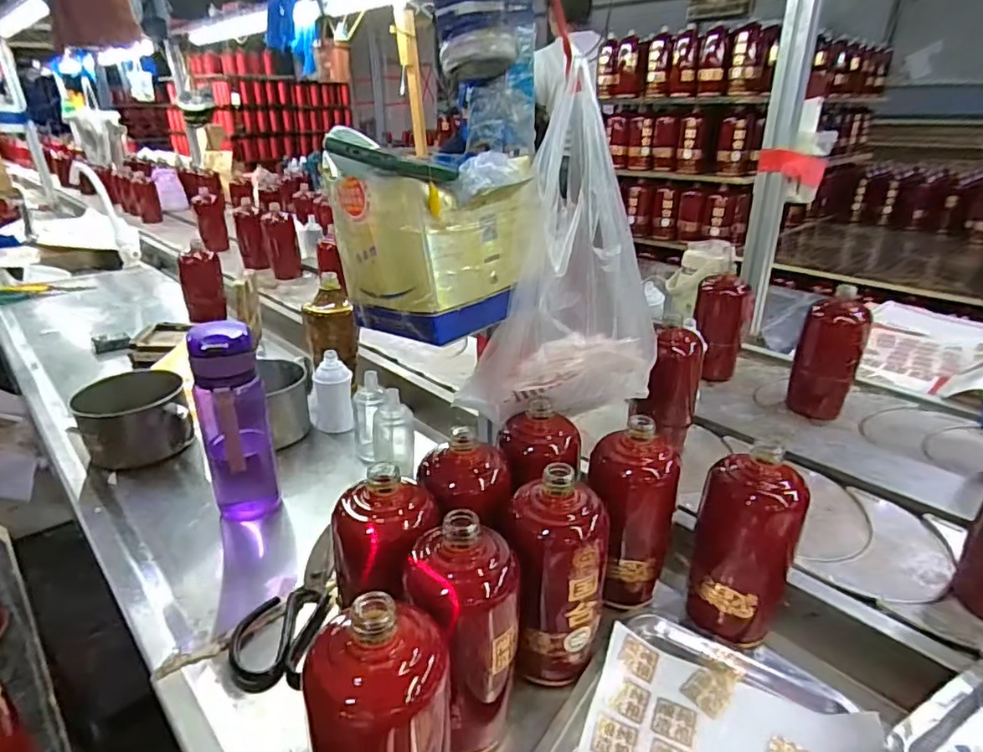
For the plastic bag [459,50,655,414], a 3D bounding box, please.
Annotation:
[{"bbox_3d":[0.070,-0.101,0.547,0.160,0.290,0.110,-17,31,-30],"label":"plastic bag"}]

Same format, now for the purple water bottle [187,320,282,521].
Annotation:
[{"bbox_3d":[-0.286,0.055,0.637,0.071,0.220,0.056,-11,29,-22],"label":"purple water bottle"}]

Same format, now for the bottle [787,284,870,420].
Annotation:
[{"bbox_3d":[0.504,-0.017,0.859,0.078,0.203,0.062,5,27,10],"label":"bottle"}]

